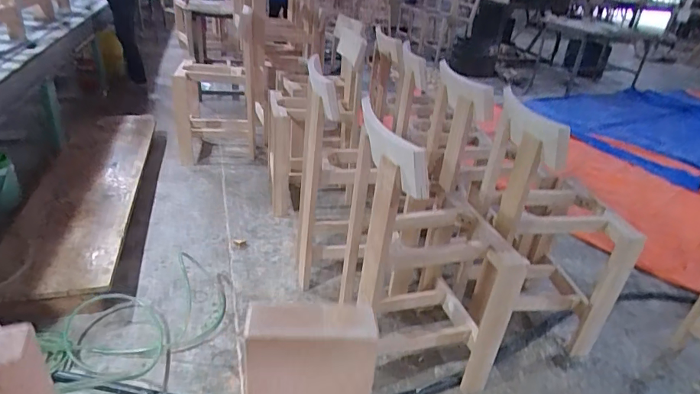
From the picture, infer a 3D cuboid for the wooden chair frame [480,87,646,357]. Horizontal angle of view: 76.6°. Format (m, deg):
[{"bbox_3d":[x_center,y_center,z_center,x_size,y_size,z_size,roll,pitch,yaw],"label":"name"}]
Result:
[{"bbox_3d":[0.759,0.114,1.729,0.503,0.872,0.420,7,29,5],"label":"wooden chair frame"}]

